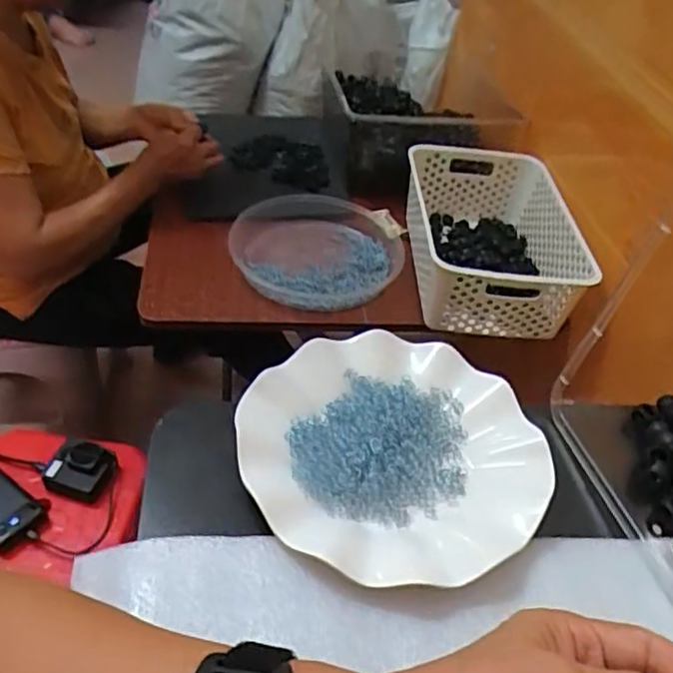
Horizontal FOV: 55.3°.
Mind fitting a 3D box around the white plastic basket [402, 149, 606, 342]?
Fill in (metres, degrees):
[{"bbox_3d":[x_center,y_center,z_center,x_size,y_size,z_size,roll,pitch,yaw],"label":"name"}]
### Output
[{"bbox_3d":[0.216,-0.133,0.878,0.222,0.105,0.308,4,43,-4],"label":"white plastic basket"}]

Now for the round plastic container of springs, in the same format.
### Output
[{"bbox_3d":[-0.029,-0.121,0.891,0.232,0.031,0.217,4,43,-4],"label":"round plastic container of springs"}]

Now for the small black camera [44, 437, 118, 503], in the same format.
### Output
[{"bbox_3d":[-0.353,0.181,0.883,0.092,0.030,0.073,15,44,7],"label":"small black camera"}]

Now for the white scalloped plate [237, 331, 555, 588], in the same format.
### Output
[{"bbox_3d":[0.035,0.068,0.401,0.182,0.020,0.179,4,43,-4],"label":"white scalloped plate"}]

